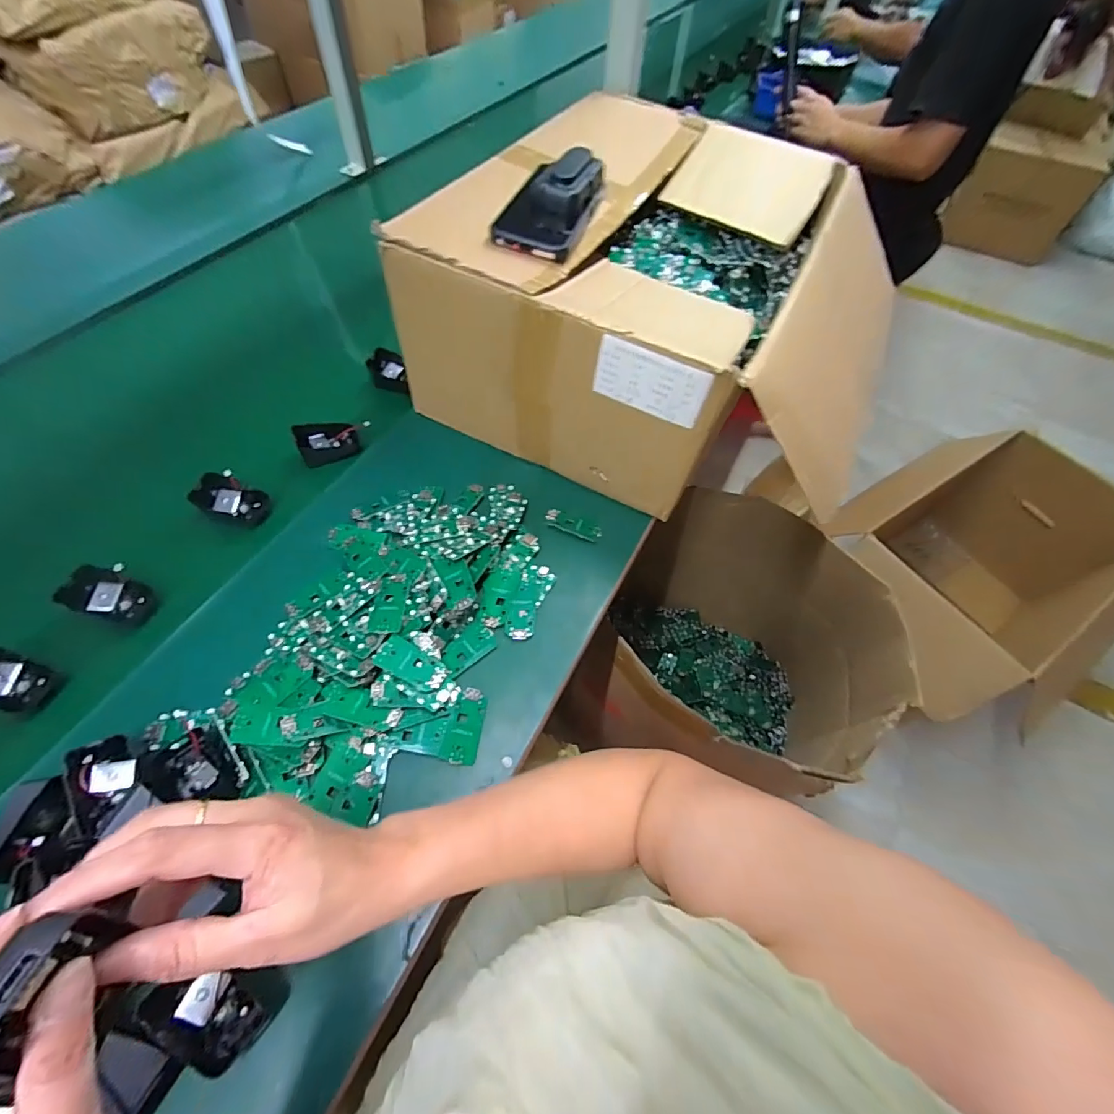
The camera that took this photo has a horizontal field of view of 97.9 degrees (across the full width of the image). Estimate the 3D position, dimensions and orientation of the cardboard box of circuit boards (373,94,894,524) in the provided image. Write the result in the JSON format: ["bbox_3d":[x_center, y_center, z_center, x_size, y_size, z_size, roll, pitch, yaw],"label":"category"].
[{"bbox_3d":[0.130,-0.334,0.603,0.483,0.212,0.495,22,61,8],"label":"cardboard box of circuit boards"}]

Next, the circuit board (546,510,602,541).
[{"bbox_3d":[0.018,-0.037,0.553,0.065,0.004,0.023,19,61,7],"label":"circuit board"}]

